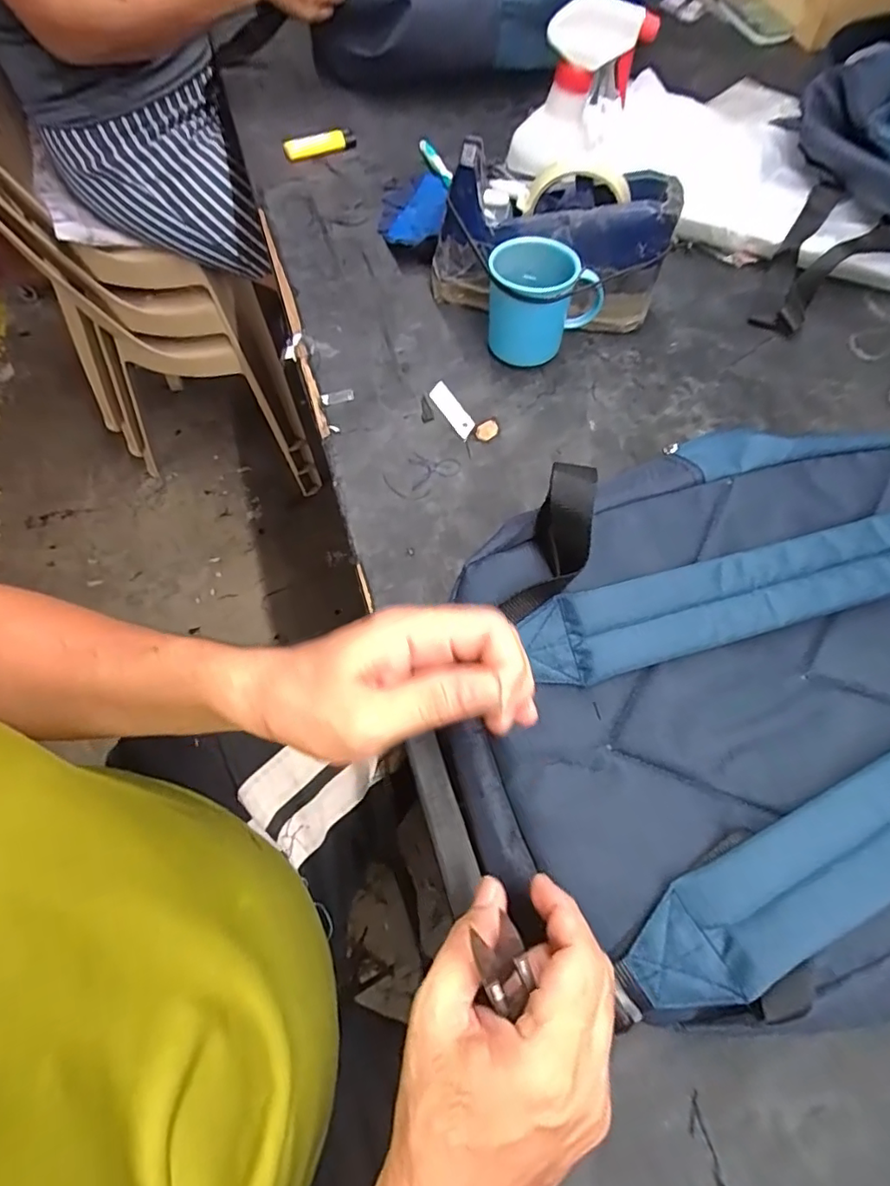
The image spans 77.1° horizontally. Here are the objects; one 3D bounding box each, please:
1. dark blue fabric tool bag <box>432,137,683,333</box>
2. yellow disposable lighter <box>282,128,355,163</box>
[{"bbox_3d":[0.091,-0.311,0.508,0.206,0.112,0.073,9,66,2],"label":"dark blue fabric tool bag"},{"bbox_3d":[-0.141,-0.508,0.630,0.081,0.015,0.022,-19,68,-9],"label":"yellow disposable lighter"}]

